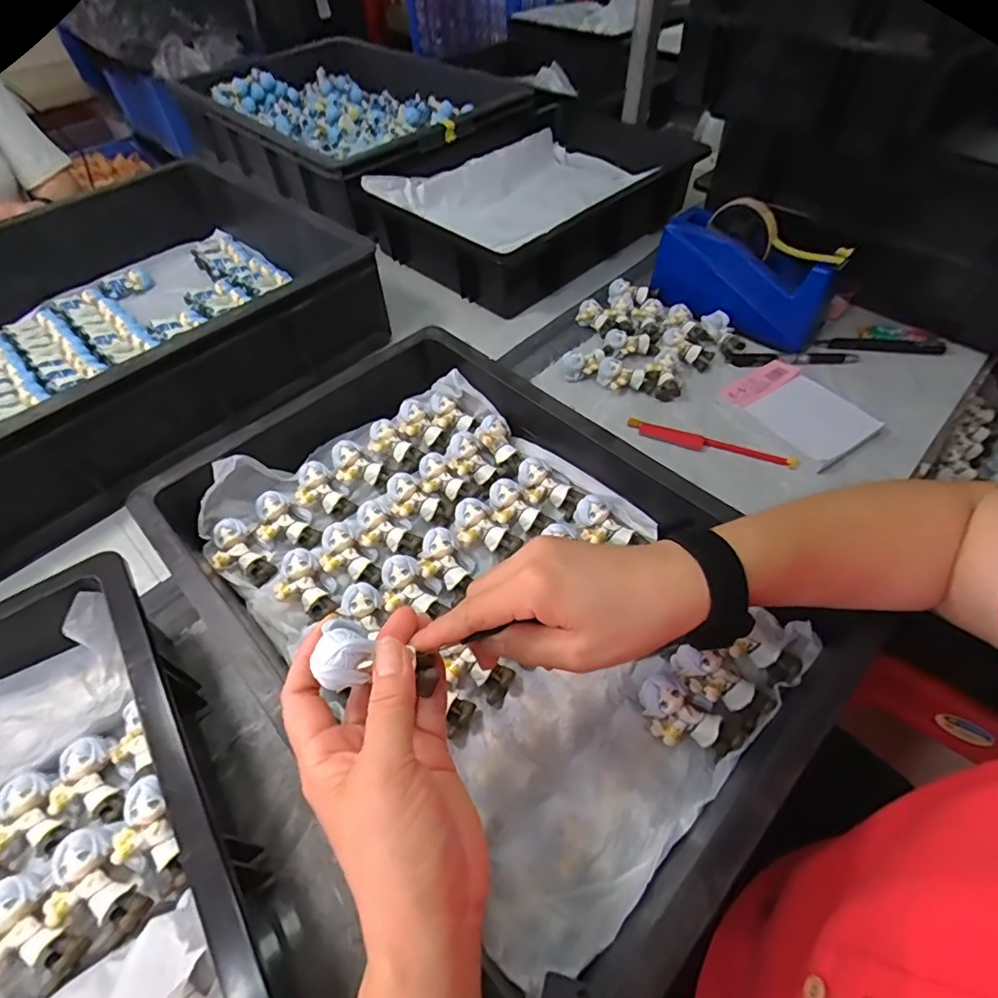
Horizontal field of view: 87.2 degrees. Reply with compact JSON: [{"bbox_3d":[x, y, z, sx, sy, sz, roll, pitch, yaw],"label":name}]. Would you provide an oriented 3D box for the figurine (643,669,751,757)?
[{"bbox_3d":[0.118,0.140,0.330,0.063,0.023,0.035,31,59,23],"label":"figurine"}]

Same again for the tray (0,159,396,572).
[{"bbox_3d":[-0.481,-0.179,0.583,0.416,0.114,0.585,35,61,26],"label":"tray"}]

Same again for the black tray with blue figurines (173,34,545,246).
[{"bbox_3d":[-0.259,-0.682,0.932,0.569,0.091,0.386,37,62,26],"label":"black tray with blue figurines"}]

